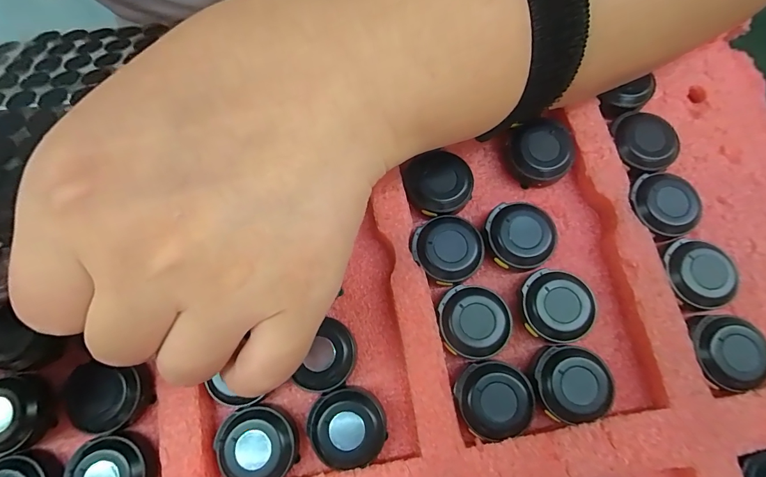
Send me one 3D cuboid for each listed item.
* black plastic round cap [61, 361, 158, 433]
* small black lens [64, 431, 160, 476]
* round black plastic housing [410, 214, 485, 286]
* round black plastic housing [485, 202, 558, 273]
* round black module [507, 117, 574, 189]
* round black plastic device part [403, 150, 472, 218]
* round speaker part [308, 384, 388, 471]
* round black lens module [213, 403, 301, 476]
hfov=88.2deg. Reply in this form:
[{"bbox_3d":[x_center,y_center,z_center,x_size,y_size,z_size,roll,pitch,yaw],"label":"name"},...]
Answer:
[{"bbox_3d":[-0.111,0.065,0.162,0.033,0.010,0.026,2,74,2],"label":"black plastic round cap"},{"bbox_3d":[-0.105,0.092,0.155,0.029,0.012,0.029,0,74,1],"label":"small black lens"},{"bbox_3d":[0.028,0.005,0.174,0.029,0.012,0.029,0,76,1],"label":"round black plastic housing"},{"bbox_3d":[0.060,0.000,0.174,0.028,0.013,0.029,0,76,1],"label":"round black plastic housing"},{"bbox_3d":[0.074,-0.039,0.182,0.029,0.017,0.027,0,74,1],"label":"round black module"},{"bbox_3d":[0.025,-0.024,0.182,0.029,0.012,0.027,0,76,1],"label":"round black plastic device part"},{"bbox_3d":[-0.014,0.075,0.158,0.029,0.012,0.028,0,76,1],"label":"round speaker part"},{"bbox_3d":[-0.049,0.081,0.156,0.030,0.012,0.029,0,76,1],"label":"round black lens module"}]

